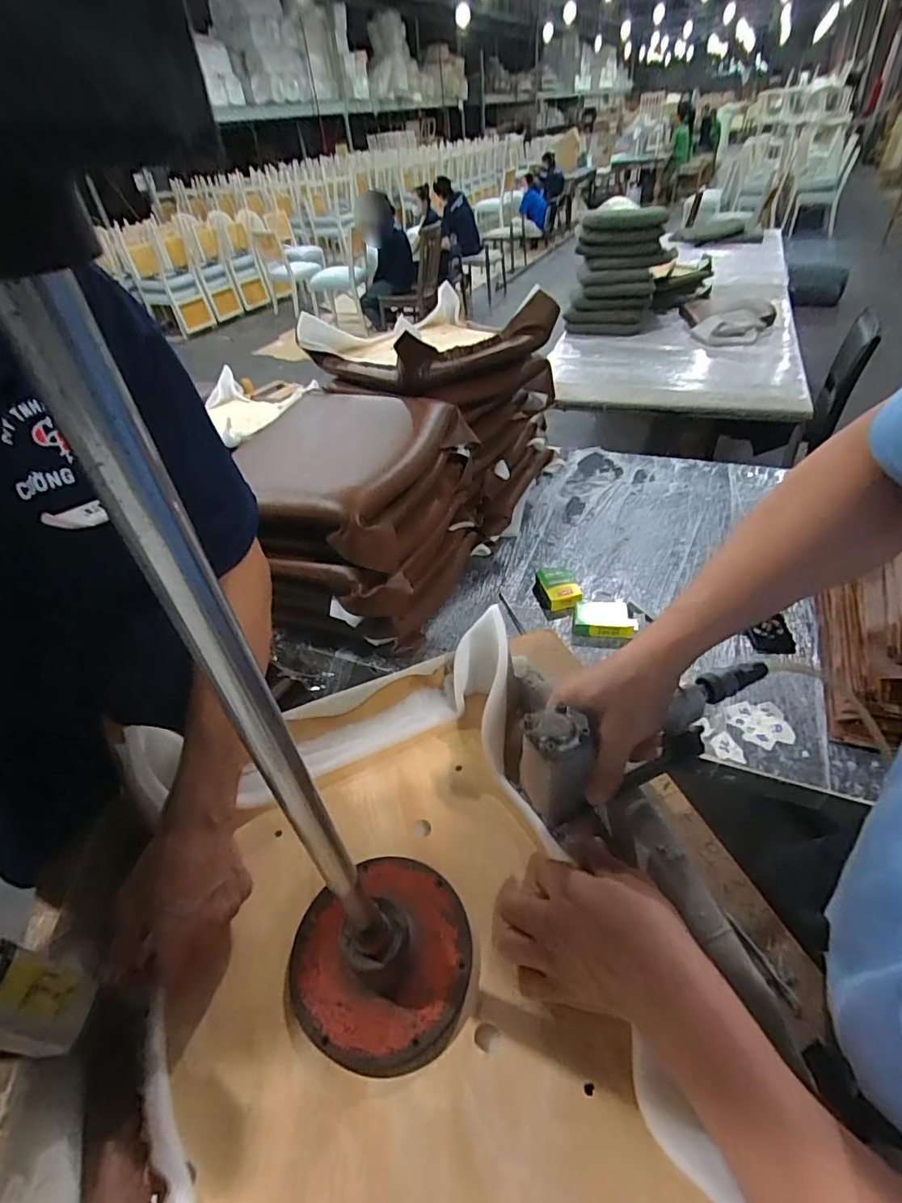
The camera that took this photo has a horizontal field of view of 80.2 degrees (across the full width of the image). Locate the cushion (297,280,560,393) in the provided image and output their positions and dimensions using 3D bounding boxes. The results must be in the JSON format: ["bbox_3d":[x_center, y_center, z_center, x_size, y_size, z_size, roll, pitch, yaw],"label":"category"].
[{"bbox_3d":[-0.054,-0.693,1.366,0.516,0.145,0.421,-31,47,-26],"label":"cushion"}]

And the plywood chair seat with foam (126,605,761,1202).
[{"bbox_3d":[-0.064,0.254,0.428,0.368,0.096,0.515,-13,42,-8],"label":"plywood chair seat with foam"}]

